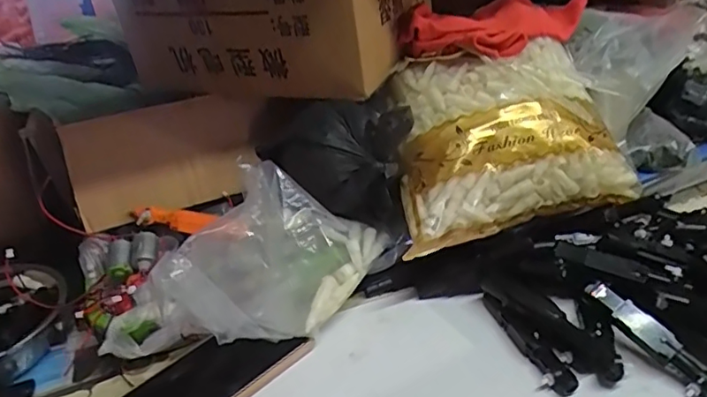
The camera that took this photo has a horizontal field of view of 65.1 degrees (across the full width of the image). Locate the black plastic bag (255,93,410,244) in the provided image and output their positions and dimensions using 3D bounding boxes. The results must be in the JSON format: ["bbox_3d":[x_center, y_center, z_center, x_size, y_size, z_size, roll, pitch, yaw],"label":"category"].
[{"bbox_3d":[-0.023,-0.035,0.571,0.153,0.125,0.120,-6,32,-2],"label":"black plastic bag"}]

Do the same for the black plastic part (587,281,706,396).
[{"bbox_3d":[0.249,0.119,0.467,0.022,0.025,0.120,-25,57,-27],"label":"black plastic part"}]

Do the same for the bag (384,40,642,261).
[{"bbox_3d":[0.141,-0.065,0.555,0.214,0.090,0.202,-17,68,9],"label":"bag"}]

